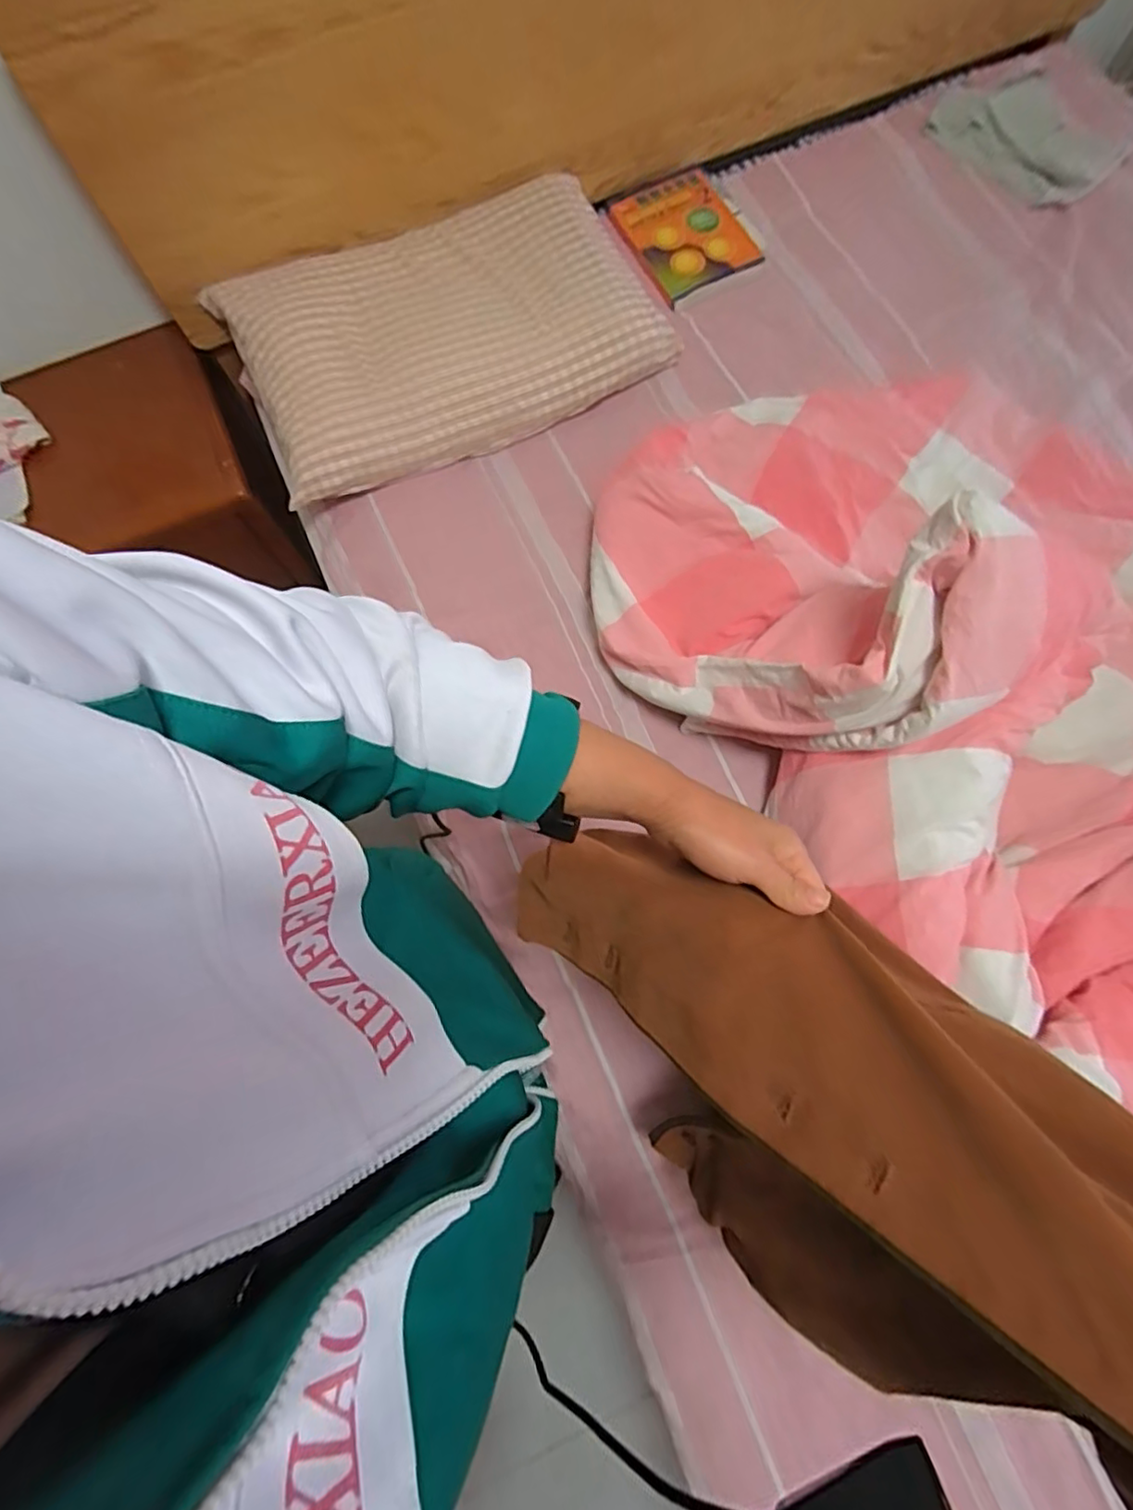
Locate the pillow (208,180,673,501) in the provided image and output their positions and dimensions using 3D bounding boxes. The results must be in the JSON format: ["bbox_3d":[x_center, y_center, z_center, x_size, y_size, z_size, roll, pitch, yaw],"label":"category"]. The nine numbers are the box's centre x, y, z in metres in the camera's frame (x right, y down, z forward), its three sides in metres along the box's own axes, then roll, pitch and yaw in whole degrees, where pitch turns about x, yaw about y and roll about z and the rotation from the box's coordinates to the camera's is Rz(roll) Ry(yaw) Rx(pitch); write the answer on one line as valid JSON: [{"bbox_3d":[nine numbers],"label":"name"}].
[{"bbox_3d":[-0.198,-0.701,1.044,0.661,0.119,0.408,-24,75,-4],"label":"pillow"}]

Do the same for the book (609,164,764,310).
[{"bbox_3d":[0.217,-0.956,1.126,0.197,0.016,0.255,-23,75,-4],"label":"book"}]

